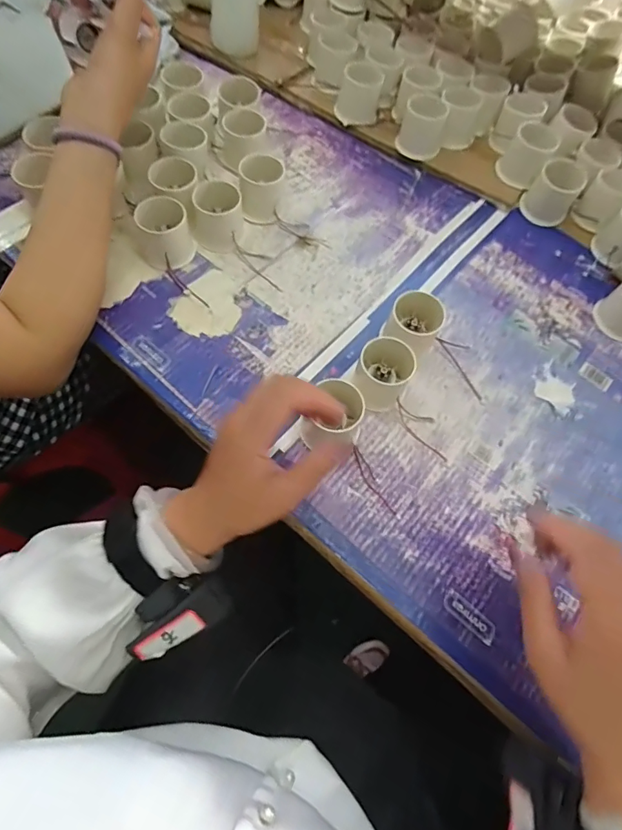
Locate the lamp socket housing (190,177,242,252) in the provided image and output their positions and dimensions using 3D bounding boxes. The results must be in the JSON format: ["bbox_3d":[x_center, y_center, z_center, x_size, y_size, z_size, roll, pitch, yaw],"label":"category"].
[{"bbox_3d":[-0.100,-0.216,0.499,0.056,0.046,0.062,-3,67,-4],"label":"lamp socket housing"}]

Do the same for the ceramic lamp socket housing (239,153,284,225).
[{"bbox_3d":[-0.055,-0.256,0.524,0.050,0.058,0.048,-5,67,-5],"label":"ceramic lamp socket housing"}]

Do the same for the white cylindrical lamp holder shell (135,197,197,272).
[{"bbox_3d":[-0.153,-0.187,0.478,0.055,0.057,0.043,-17,69,-10],"label":"white cylindrical lamp holder shell"}]

